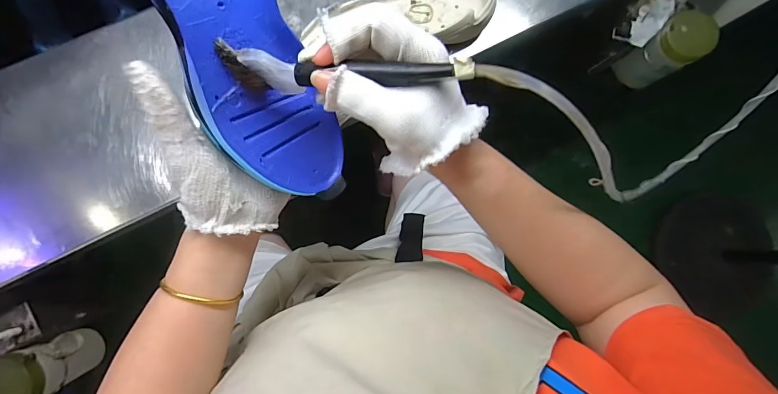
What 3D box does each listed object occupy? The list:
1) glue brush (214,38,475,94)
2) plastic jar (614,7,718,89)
[{"bbox_3d":[-0.029,-0.081,0.243,0.162,0.037,0.018,5,80,15],"label":"glue brush"},{"bbox_3d":[0.460,-0.240,0.652,0.078,0.141,0.072,1,85,-6],"label":"plastic jar"}]

